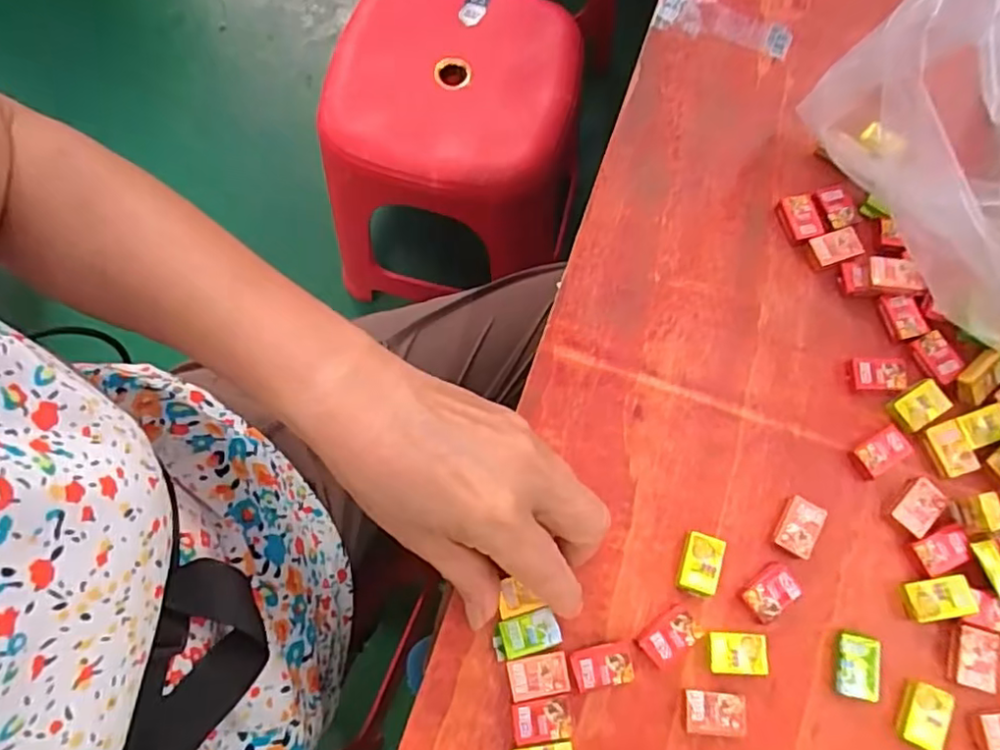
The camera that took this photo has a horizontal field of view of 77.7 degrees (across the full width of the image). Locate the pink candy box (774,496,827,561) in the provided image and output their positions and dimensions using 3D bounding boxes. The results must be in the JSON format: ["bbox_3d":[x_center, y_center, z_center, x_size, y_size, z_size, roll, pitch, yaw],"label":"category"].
[{"bbox_3d":[0.141,0.073,0.292,0.018,0.010,0.026,33,76,9],"label":"pink candy box"}]

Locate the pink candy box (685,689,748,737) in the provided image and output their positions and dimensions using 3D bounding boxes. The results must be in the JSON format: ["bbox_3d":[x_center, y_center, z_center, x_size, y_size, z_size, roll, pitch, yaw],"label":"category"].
[{"bbox_3d":[0.094,0.147,0.270,0.026,0.007,0.017,5,74,2],"label":"pink candy box"}]

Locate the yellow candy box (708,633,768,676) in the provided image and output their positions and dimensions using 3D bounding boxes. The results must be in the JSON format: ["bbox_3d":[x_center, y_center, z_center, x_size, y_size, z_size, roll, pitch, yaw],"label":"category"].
[{"bbox_3d":[0.106,0.124,0.277,0.025,0.006,0.017,2,74,1],"label":"yellow candy box"}]

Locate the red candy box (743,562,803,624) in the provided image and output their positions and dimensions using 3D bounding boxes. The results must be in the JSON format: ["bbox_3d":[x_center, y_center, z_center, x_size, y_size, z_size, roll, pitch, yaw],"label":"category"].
[{"bbox_3d":[0.125,0.100,0.284,0.025,0.008,0.017,-30,76,-8],"label":"red candy box"}]

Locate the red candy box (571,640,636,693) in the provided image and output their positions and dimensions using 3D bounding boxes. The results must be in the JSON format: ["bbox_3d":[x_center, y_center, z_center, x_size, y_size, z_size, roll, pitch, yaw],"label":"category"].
[{"bbox_3d":[0.046,0.129,0.276,0.027,0.008,0.017,-10,74,-3],"label":"red candy box"}]

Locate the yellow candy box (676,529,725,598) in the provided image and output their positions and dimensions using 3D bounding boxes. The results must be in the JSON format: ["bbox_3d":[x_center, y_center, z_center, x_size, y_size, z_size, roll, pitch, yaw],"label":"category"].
[{"bbox_3d":[0.093,0.088,0.288,0.019,0.008,0.027,16,74,5],"label":"yellow candy box"}]

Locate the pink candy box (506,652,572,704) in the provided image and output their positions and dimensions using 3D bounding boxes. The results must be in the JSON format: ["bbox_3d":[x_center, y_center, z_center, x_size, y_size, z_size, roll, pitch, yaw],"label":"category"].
[{"bbox_3d":[0.017,0.132,0.273,0.026,0.006,0.017,-10,74,-3],"label":"pink candy box"}]

